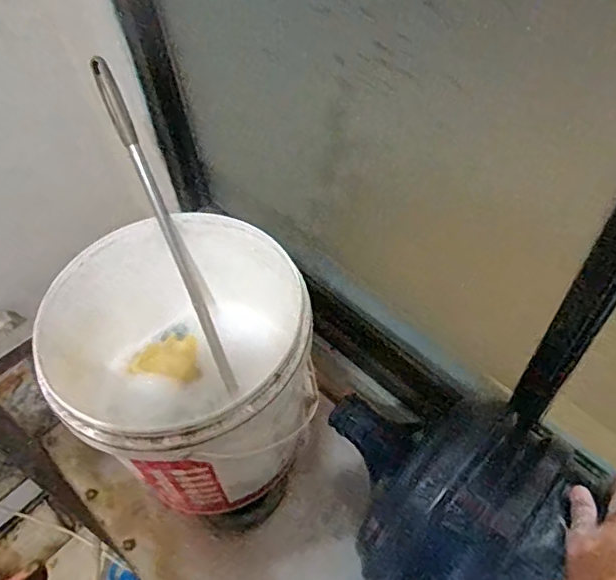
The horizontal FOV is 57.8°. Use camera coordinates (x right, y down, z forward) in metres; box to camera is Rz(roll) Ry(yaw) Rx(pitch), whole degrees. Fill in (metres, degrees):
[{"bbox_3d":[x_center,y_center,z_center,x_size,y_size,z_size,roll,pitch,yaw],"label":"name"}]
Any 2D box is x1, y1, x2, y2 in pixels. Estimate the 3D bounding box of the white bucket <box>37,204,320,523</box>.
[{"bbox_3d":[-0.146,0.101,0.751,0.308,0.275,0.322,-2,54,3],"label":"white bucket"}]

